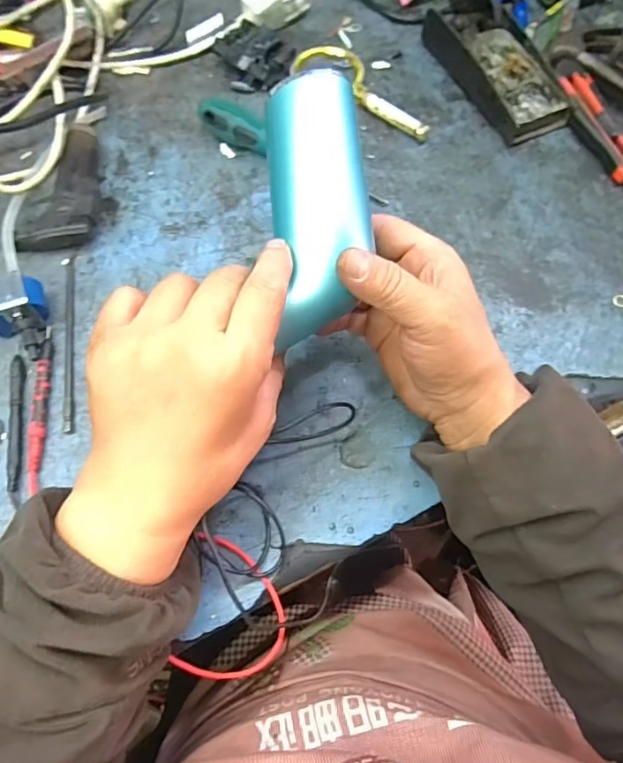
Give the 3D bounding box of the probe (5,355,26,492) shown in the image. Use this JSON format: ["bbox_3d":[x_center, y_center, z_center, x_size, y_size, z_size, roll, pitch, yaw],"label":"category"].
[{"bbox_3d":[-0.208,0.028,0.377,0.011,0.008,0.099,-9,69,-6],"label":"probe"}]

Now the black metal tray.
[{"bbox_3d":[0.179,-0.301,0.511,0.074,0.033,0.155,-23,71,-11],"label":"black metal tray"}]

